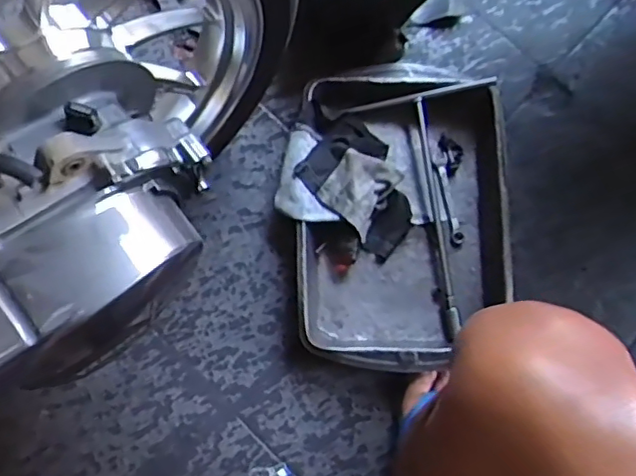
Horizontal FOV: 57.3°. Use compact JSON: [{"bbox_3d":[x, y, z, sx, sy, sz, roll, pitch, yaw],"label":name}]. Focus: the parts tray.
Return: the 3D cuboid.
[{"bbox_3d":[0.093,-0.033,0.717,0.272,0.054,0.367,-1,79,-2],"label":"parts tray"}]

